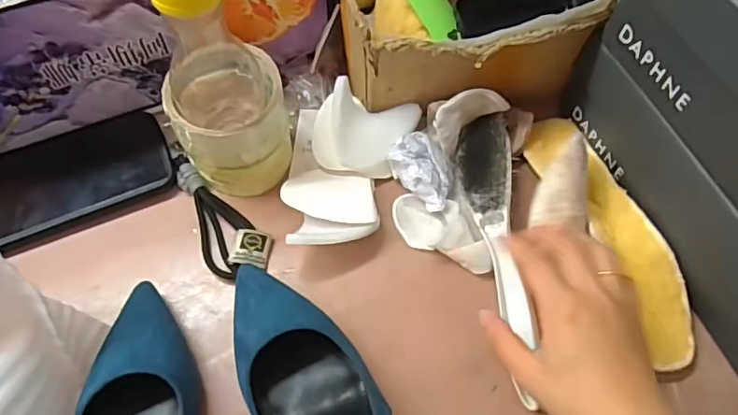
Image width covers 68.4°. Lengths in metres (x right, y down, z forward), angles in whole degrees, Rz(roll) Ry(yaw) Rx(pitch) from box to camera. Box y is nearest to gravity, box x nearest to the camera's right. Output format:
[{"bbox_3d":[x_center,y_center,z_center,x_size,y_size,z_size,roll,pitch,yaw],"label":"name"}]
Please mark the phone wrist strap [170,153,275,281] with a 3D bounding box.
[{"bbox_3d":[-0.127,0.010,0.431,0.118,0.010,0.048,39,68,17],"label":"phone wrist strap"}]

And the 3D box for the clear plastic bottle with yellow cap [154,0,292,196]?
[{"bbox_3d":[-0.101,-0.083,0.377,0.079,0.194,0.067,-10,63,-7],"label":"clear plastic bottle with yellow cap"}]

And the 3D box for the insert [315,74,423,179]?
[{"bbox_3d":[-0.003,-0.064,0.447,0.077,0.047,0.071,1,62,-2],"label":"insert"}]

